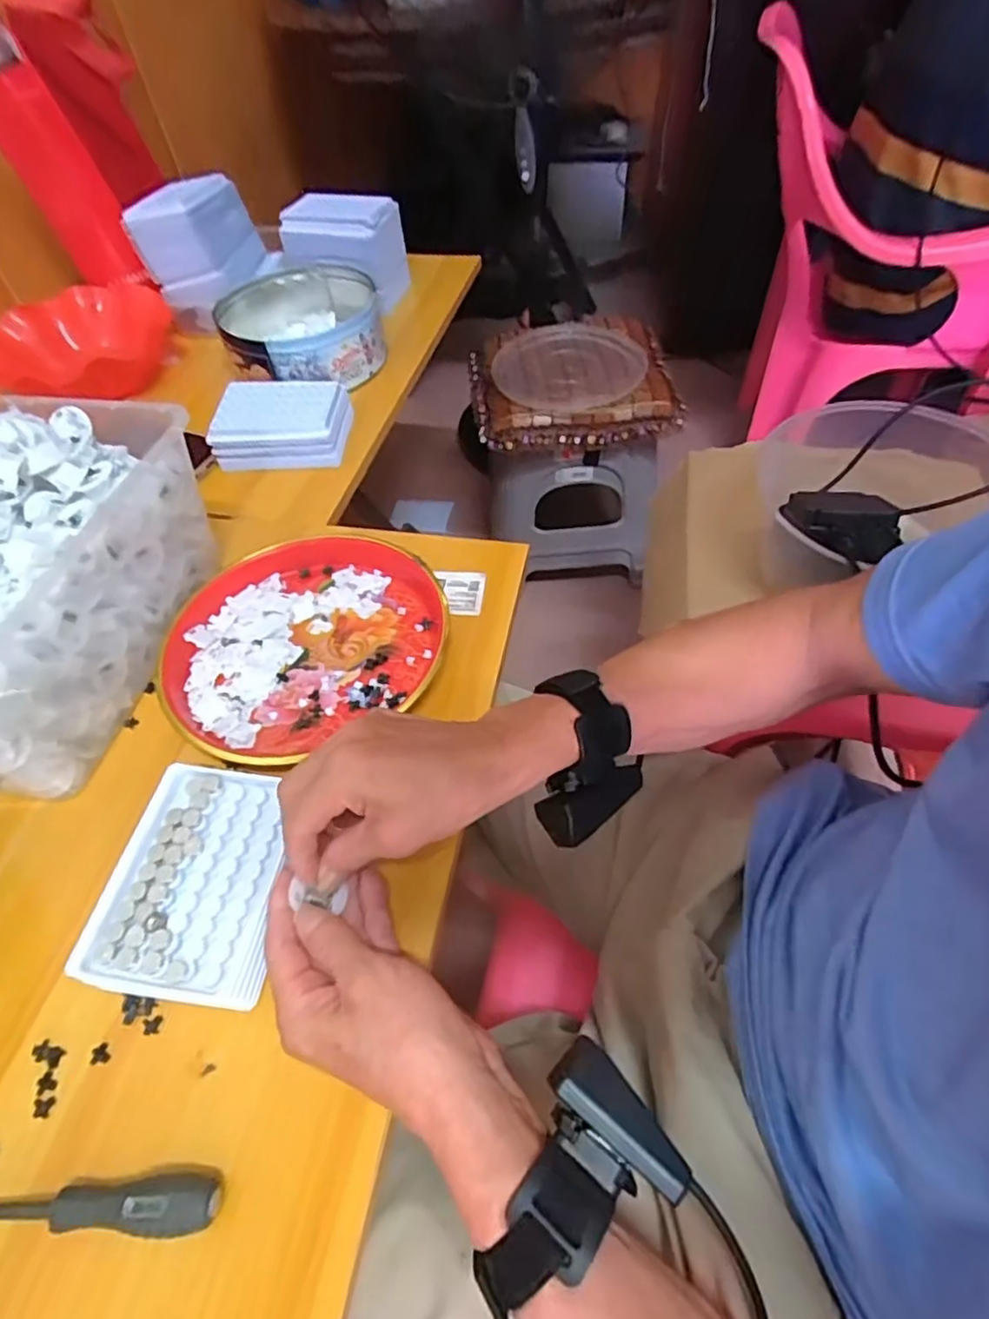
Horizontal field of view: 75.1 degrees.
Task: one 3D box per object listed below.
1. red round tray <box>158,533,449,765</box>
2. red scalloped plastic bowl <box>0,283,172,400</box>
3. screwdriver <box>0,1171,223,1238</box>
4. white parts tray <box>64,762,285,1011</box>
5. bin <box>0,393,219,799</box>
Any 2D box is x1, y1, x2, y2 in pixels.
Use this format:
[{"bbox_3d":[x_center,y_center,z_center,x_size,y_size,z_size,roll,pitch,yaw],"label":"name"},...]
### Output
[{"bbox_3d":[-0.150,-0.020,0.516,0.221,0.032,0.189,-28,56,-16],"label":"red round tray"},{"bbox_3d":[-0.484,-0.364,0.756,0.207,0.059,0.194,-2,53,3],"label":"red scalloped plastic bowl"},{"bbox_3d":[-0.199,0.259,0.308,0.134,0.017,0.022,-1,53,4],"label":"screwdriver"},{"bbox_3d":[-0.179,0.136,0.398,0.106,0.036,0.134,2,53,6],"label":"white parts tray"},{"bbox_3d":[-0.393,-0.056,0.478,0.270,0.152,0.276,6,54,9],"label":"bin"}]

